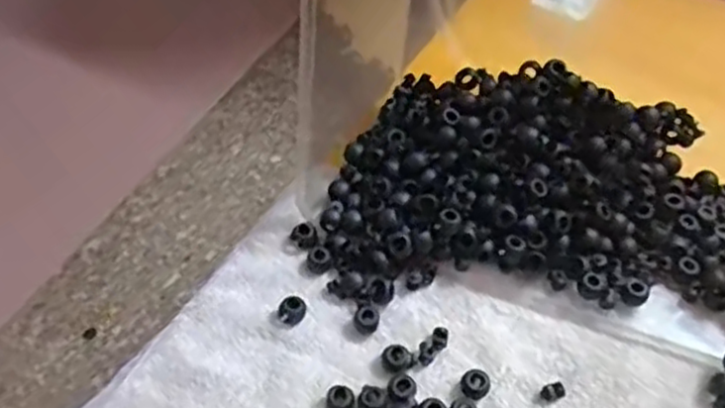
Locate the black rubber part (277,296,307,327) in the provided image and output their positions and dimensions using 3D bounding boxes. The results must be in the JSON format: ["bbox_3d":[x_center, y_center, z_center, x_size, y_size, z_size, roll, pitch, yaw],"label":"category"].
[{"bbox_3d":[-0.041,0.063,0.434,0.017,0.012,0.015,-7,53,-7],"label":"black rubber part"}]

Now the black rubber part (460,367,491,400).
[{"bbox_3d":[0.062,0.099,0.408,0.015,0.011,0.017,37,60,24],"label":"black rubber part"}]

